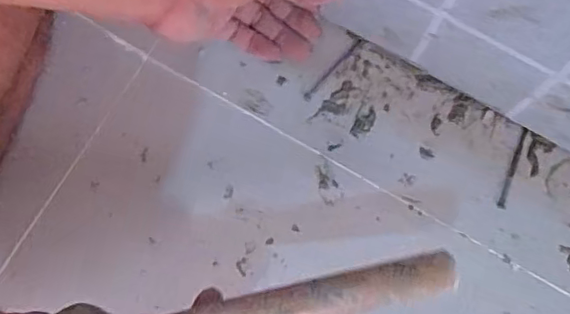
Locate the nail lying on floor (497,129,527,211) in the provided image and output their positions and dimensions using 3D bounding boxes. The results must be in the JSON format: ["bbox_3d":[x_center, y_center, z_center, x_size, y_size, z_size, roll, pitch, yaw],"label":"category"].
[{"bbox_3d":[0.175,0.009,0.463,0.005,0.004,0.066,21,75,4],"label":"nail lying on floor"}]

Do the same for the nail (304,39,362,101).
[{"bbox_3d":[0.037,-0.069,0.472,0.005,0.006,0.066,40,77,8],"label":"nail"}]

